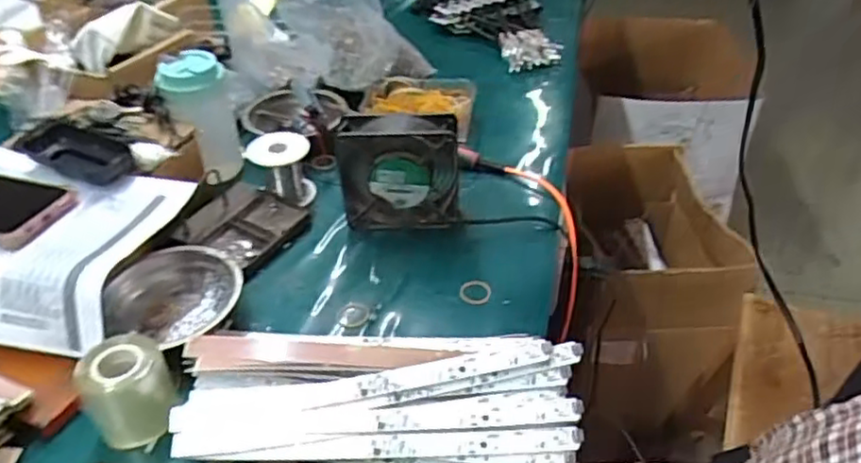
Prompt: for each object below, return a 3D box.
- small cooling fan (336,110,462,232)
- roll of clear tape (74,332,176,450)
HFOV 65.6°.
[{"bbox_3d":[-0.032,-0.060,0.683,0.117,0.120,0.033,0,38,1],"label":"small cooling fan"},{"bbox_3d":[-0.229,0.121,0.510,0.058,0.068,0.058,-19,42,-22],"label":"roll of clear tape"}]

